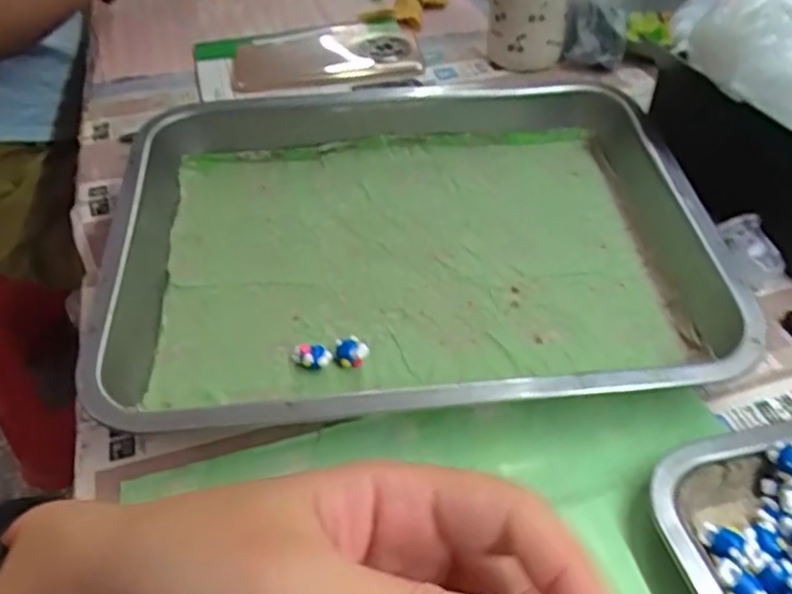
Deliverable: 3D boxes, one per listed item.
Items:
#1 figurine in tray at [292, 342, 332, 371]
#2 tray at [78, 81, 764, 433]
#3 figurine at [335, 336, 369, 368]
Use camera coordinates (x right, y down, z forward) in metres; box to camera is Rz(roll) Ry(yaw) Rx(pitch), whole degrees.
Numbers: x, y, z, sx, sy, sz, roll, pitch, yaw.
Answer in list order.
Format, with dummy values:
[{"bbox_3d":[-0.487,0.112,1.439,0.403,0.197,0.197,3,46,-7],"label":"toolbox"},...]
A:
[{"bbox_3d":[-0.048,0.034,0.368,0.023,0.016,0.009,4,46,8],"label":"figurine in tray"},{"bbox_3d":[0.003,-0.041,0.405,0.336,0.047,0.282,-4,45,-2],"label":"tray"},{"bbox_3d":[-0.025,0.032,0.370,0.018,0.013,0.016,-2,45,0],"label":"figurine"}]

